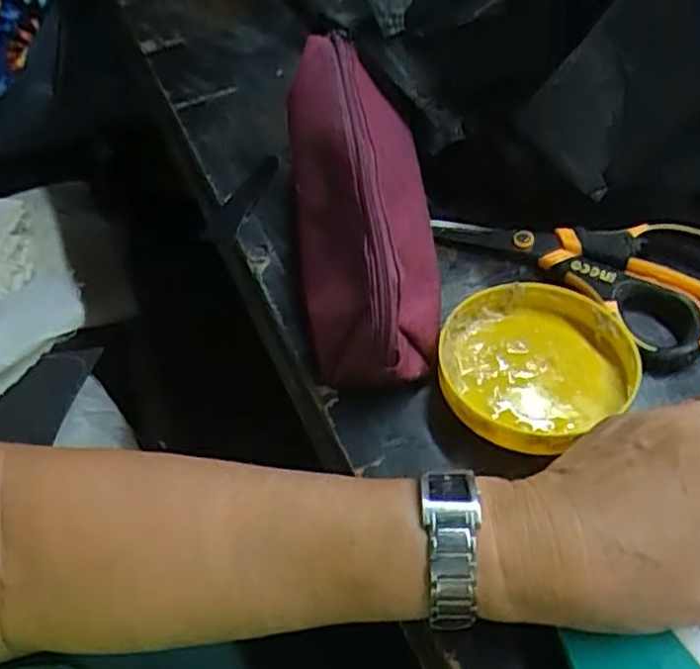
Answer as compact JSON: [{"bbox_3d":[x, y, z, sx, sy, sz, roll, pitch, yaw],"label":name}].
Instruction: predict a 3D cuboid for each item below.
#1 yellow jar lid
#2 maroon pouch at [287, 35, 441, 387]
[{"bbox_3d":[0.090,0.013,0.353,0.092,0.017,0.085,-3,53,3],"label":"yellow jar lid"},{"bbox_3d":[0.005,-0.065,0.367,0.068,0.075,0.181,-9,75,-2],"label":"maroon pouch"}]

